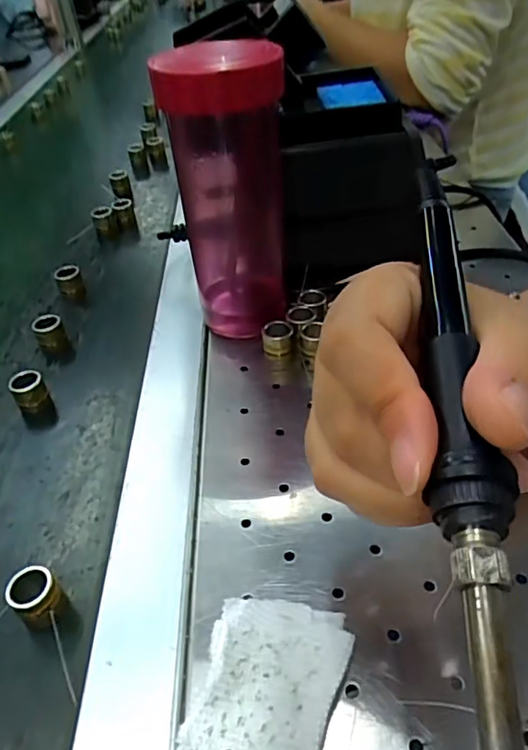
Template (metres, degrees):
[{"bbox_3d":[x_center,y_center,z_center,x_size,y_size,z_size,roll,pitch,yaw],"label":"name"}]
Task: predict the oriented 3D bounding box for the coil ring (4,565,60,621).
[{"bbox_3d":[-0.097,0.096,0.244,0.021,0.017,0.019,27,51,34],"label":"coil ring"}]

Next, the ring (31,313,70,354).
[{"bbox_3d":[-0.149,-0.028,0.398,0.019,0.023,0.025,-23,42,-18],"label":"ring"}]

